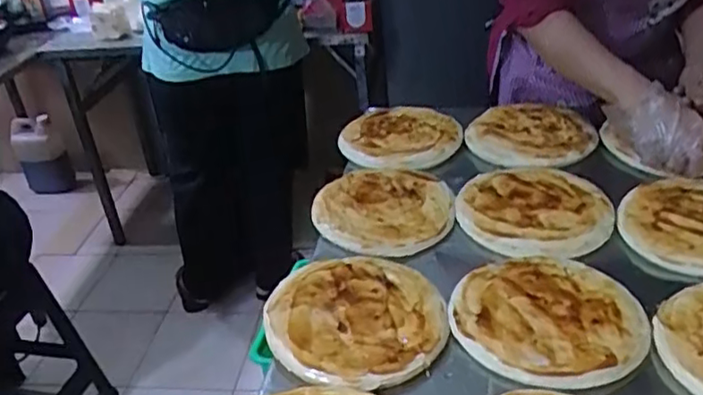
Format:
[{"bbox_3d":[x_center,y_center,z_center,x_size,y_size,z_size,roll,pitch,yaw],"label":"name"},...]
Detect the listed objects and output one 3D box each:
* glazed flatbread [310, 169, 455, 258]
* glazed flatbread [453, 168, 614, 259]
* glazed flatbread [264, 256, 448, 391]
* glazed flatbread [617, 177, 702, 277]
[{"bbox_3d":[0.044,0.013,0.890,0.190,0.028,0.182,-4,34,1],"label":"glazed flatbread"},{"bbox_3d":[0.245,0.015,0.865,0.197,0.019,0.182,-3,35,2],"label":"glazed flatbread"},{"bbox_3d":[0.004,0.132,0.717,0.192,0.017,0.195,-3,35,2],"label":"glazed flatbread"},{"bbox_3d":[0.447,0.034,0.809,0.189,0.019,0.194,-3,35,2],"label":"glazed flatbread"}]

